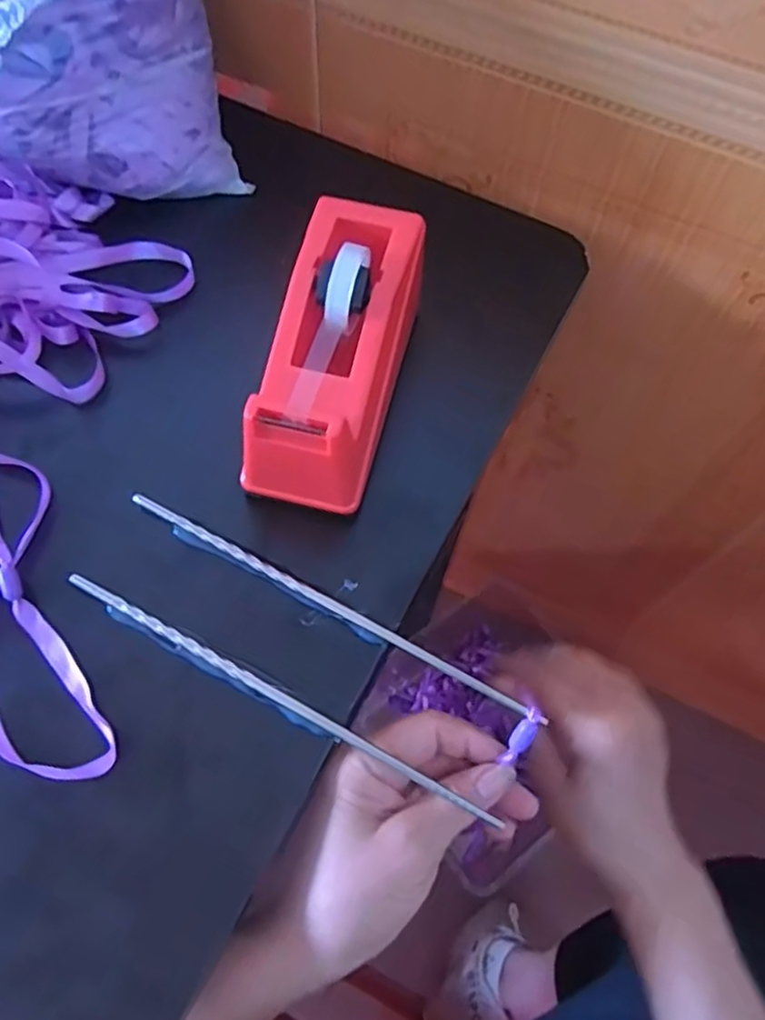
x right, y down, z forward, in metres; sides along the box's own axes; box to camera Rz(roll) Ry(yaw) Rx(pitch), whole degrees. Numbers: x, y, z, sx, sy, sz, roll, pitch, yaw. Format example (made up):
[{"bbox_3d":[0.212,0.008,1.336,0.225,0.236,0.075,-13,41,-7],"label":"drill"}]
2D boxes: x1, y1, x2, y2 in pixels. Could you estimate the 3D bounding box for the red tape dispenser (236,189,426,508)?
[{"bbox_3d":[-0.024,-0.079,0.348,0.063,0.069,0.157,13,65,5],"label":"red tape dispenser"}]

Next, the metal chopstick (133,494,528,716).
[{"bbox_3d":[-0.030,0.044,0.329,0.214,0.008,0.006,27,69,8],"label":"metal chopstick"}]

